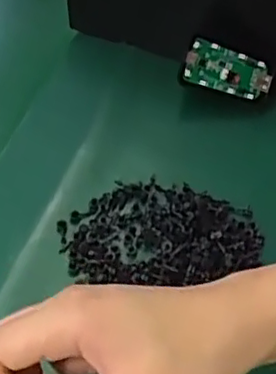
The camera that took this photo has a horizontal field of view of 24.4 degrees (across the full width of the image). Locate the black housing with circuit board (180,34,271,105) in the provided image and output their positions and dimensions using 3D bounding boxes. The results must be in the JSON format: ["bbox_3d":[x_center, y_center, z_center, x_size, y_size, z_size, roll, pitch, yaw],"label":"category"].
[{"bbox_3d":[0.067,-0.088,0.481,0.069,0.037,0.008,15,14,-9],"label":"black housing with circuit board"}]

